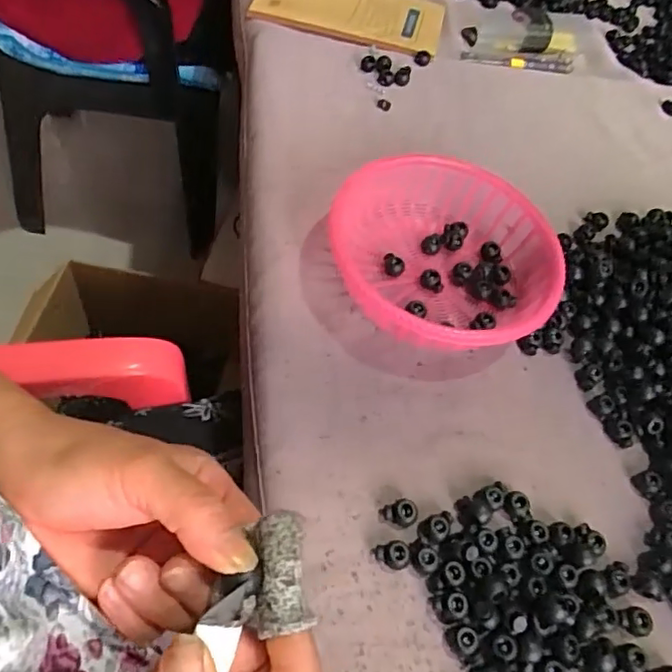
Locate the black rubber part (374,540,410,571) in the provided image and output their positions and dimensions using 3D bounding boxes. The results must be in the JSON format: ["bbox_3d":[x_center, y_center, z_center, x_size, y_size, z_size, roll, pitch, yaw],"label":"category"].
[{"bbox_3d":[0.032,0.125,0.329,0.019,0.011,0.013,-8,51,-10],"label":"black rubber part"}]

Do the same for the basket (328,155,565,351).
[{"bbox_3d":[0.081,-0.058,0.428,0.162,0.065,0.162,2,50,-2],"label":"basket"}]

